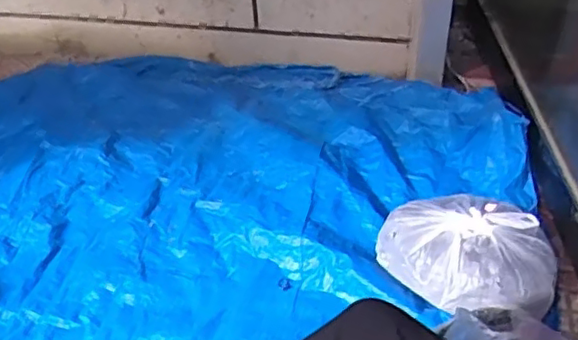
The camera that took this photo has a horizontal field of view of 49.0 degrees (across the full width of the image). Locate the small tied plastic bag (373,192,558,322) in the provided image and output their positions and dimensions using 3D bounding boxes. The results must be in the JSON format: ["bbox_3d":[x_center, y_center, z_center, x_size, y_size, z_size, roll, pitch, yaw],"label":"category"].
[{"bbox_3d":[0.298,0.124,1.021,0.228,0.077,0.270,-34,50,-27],"label":"small tied plastic bag"}]

